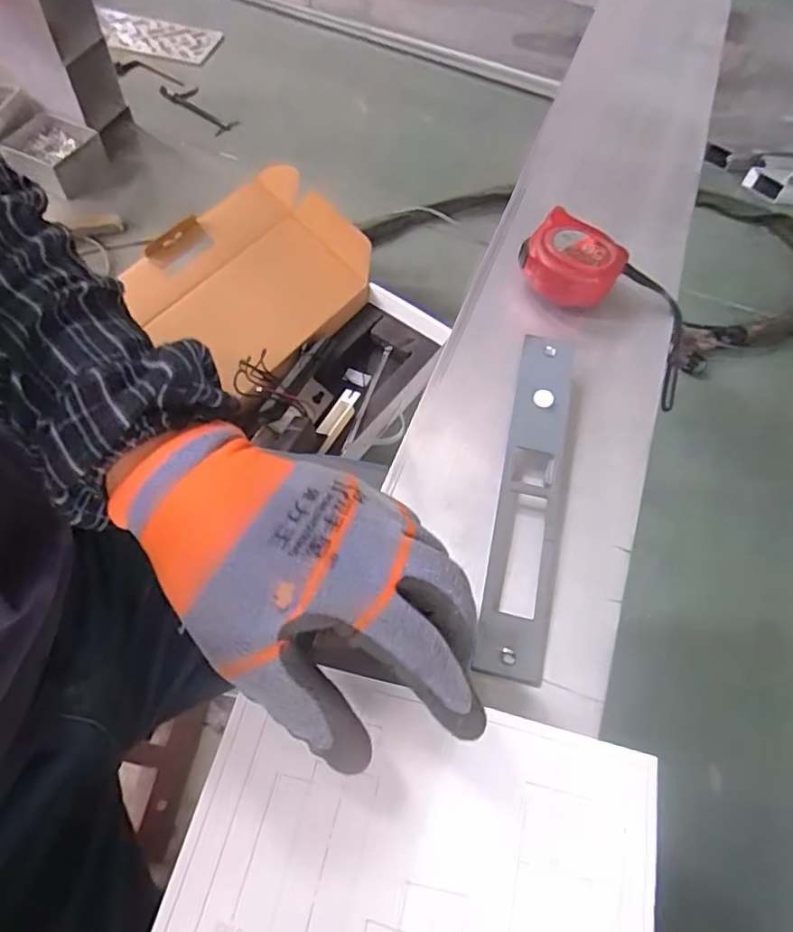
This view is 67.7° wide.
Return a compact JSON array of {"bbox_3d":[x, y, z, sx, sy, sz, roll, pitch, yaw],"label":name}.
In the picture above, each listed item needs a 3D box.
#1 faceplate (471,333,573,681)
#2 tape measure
[{"bbox_3d":[0.078,0.014,0.351,0.033,0.011,0.216,12,65,3],"label":"faceplate"},{"bbox_3d":[0.128,-0.150,0.432,0.068,0.032,0.057,34,63,14],"label":"tape measure"}]

